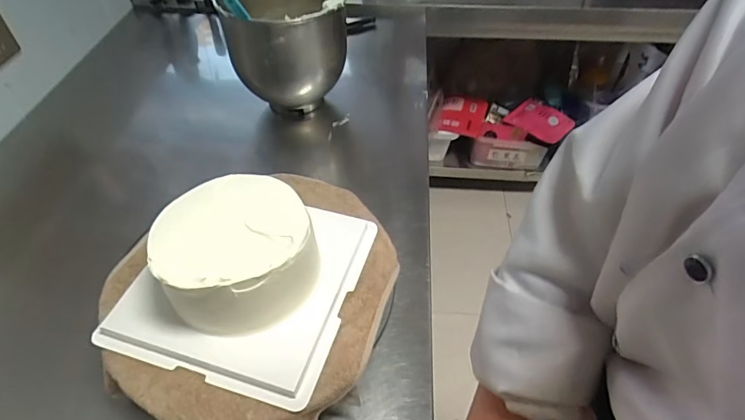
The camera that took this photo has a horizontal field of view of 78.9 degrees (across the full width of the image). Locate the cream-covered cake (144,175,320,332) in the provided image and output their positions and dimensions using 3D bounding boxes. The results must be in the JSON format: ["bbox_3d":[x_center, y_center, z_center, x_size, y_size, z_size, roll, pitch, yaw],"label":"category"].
[{"bbox_3d":[-0.135,0.037,0.457,0.142,0.080,0.141,-17,49,-15],"label":"cream-covered cake"}]

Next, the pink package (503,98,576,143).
[{"bbox_3d":[0.594,-0.316,1.587,0.203,0.029,0.144,38,78,24],"label":"pink package"}]

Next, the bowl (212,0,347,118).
[{"bbox_3d":[-0.154,-0.288,0.846,0.211,0.241,0.220,-16,49,-14],"label":"bowl"}]

